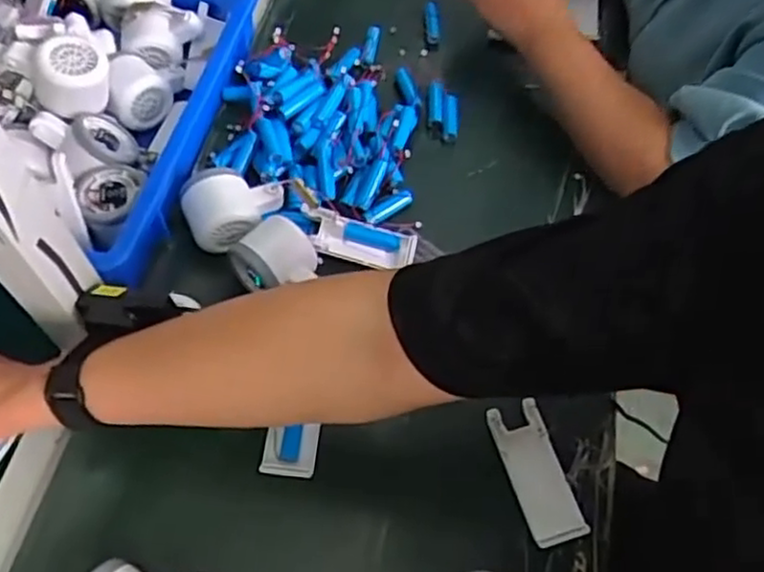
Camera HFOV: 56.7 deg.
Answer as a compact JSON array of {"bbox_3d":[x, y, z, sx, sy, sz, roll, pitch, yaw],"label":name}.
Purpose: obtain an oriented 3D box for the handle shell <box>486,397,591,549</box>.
[{"bbox_3d":[0.116,0.140,0.531,0.042,0.012,0.103,-15,62,-10],"label":"handle shell"}]

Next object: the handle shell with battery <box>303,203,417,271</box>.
[{"bbox_3d":[-0.020,-0.042,0.613,0.101,0.016,0.038,15,60,-8],"label":"handle shell with battery"}]

